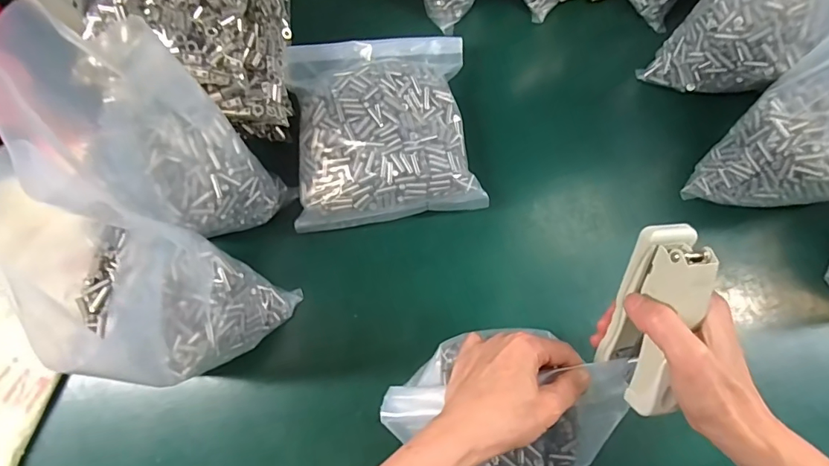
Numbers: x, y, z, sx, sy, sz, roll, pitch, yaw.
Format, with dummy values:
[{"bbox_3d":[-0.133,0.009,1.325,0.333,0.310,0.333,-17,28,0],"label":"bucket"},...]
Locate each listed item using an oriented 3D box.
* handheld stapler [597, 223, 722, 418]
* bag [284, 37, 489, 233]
[{"bbox_3d":[0.152,0.055,0.304,0.037,0.044,0.116,5,114,2],"label":"handheld stapler"},{"bbox_3d":[-0.033,-0.112,0.481,0.178,0.039,0.192,-8,76,-1],"label":"bag"}]

